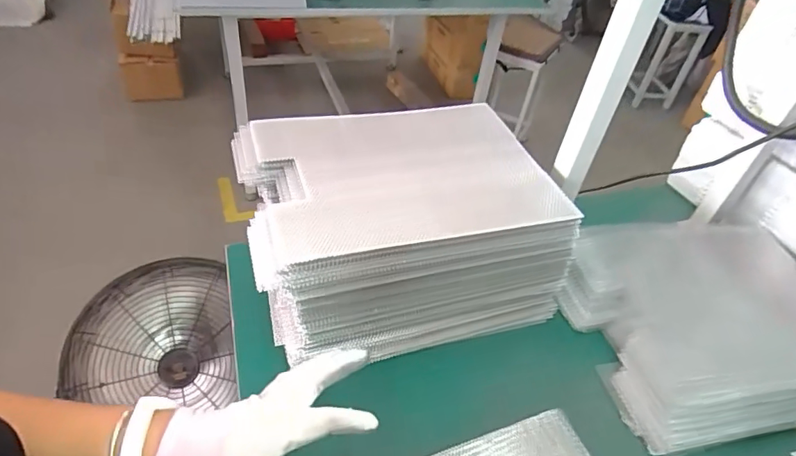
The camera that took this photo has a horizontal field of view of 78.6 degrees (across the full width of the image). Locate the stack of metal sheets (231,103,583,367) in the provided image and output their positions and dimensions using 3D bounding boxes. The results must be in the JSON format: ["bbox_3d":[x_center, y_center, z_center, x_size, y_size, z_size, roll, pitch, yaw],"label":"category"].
[{"bbox_3d":[0.002,-0.010,0.624,0.357,0.185,0.258,-9,44,-17],"label":"stack of metal sheets"}]

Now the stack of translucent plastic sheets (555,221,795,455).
[{"bbox_3d":[0.404,0.111,0.621,0.341,0.086,0.280,-2,43,-11],"label":"stack of translucent plastic sheets"}]

